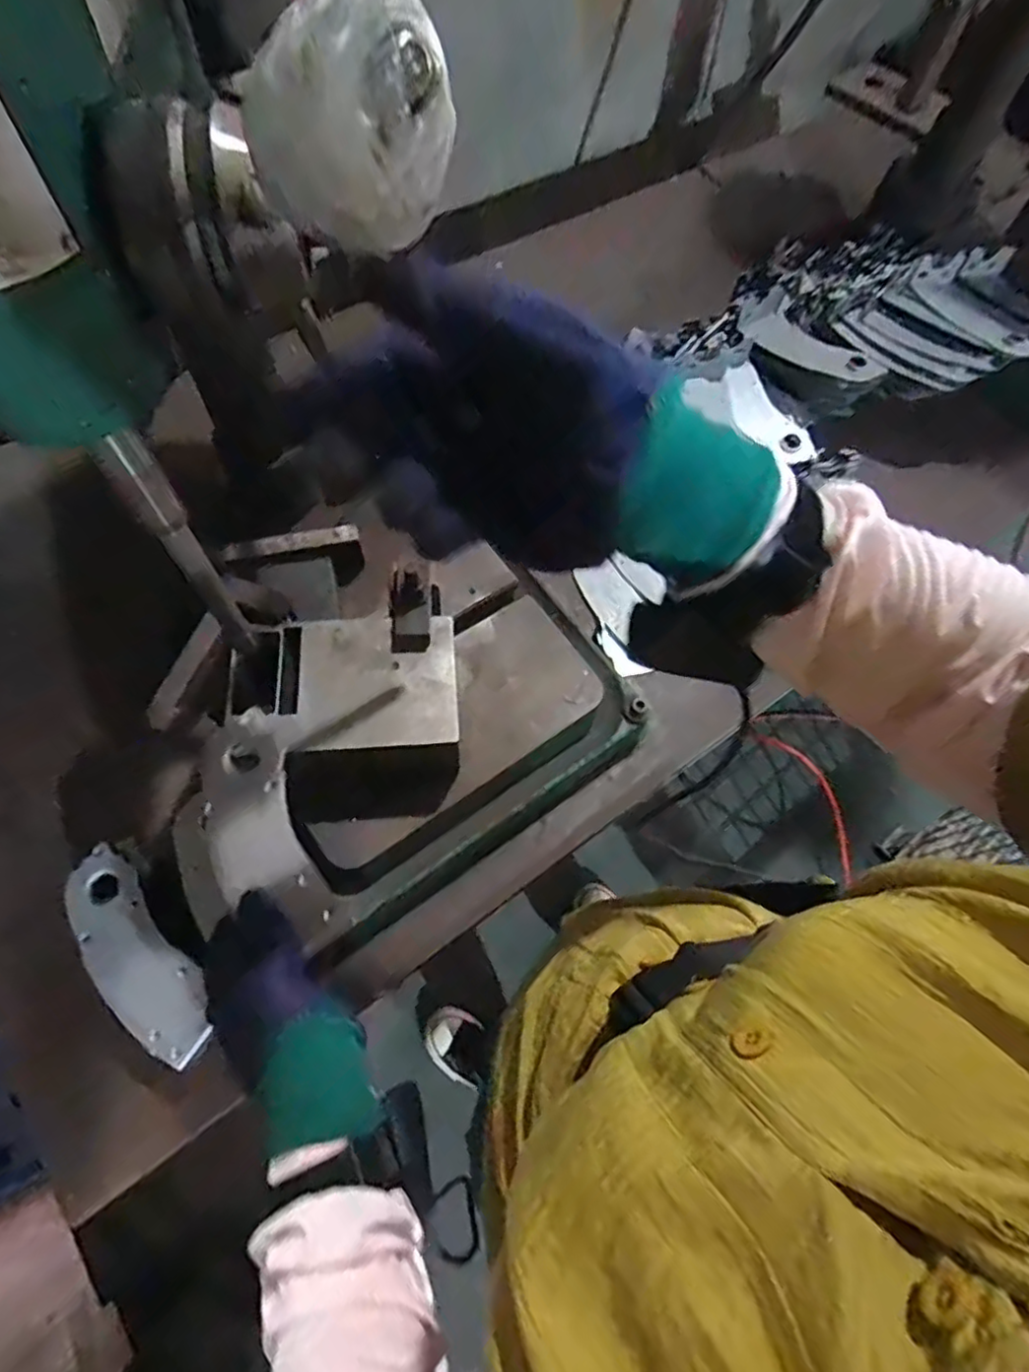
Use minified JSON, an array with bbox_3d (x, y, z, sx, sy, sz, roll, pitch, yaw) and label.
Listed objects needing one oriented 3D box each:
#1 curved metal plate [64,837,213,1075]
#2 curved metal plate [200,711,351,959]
[{"bbox_3d":[-0.302,0.214,0.516,0.059,0.007,0.177,-32,80,-32],"label":"curved metal plate"},{"bbox_3d":[-0.177,0.104,0.461,0.075,0.020,0.172,-25,76,-13],"label":"curved metal plate"}]

